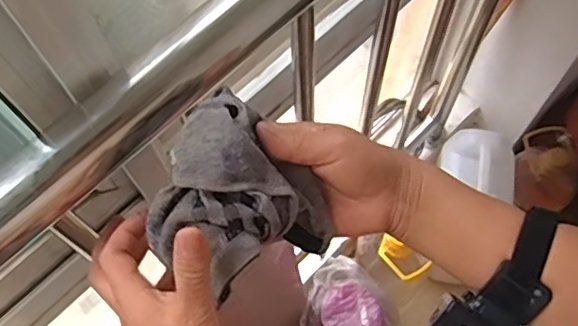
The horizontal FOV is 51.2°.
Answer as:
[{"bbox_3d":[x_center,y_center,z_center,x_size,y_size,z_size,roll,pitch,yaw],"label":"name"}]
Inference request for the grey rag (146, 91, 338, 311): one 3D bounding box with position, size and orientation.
[{"bbox_3d":[-0.032,0.030,0.395,0.101,0.080,0.103,33,72,15],"label":"grey rag"}]

